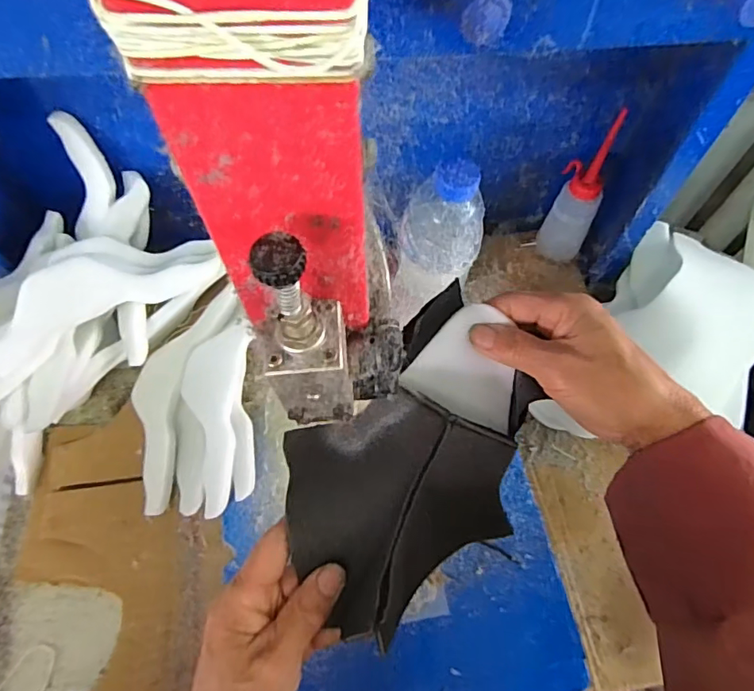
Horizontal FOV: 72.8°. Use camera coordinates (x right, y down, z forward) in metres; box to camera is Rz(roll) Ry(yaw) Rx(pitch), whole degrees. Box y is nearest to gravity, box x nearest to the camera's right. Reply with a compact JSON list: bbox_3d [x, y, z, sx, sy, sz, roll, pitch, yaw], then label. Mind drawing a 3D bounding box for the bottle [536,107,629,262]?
[{"bbox_3d":[0.229,-0.170,0.562,0.057,0.172,0.067,30,68,13],"label":"bottle"}]

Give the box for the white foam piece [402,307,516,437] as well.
[{"bbox_3d":[0.066,0.013,0.340,0.074,0.006,0.071,30,92,-2],"label":"white foam piece"}]

